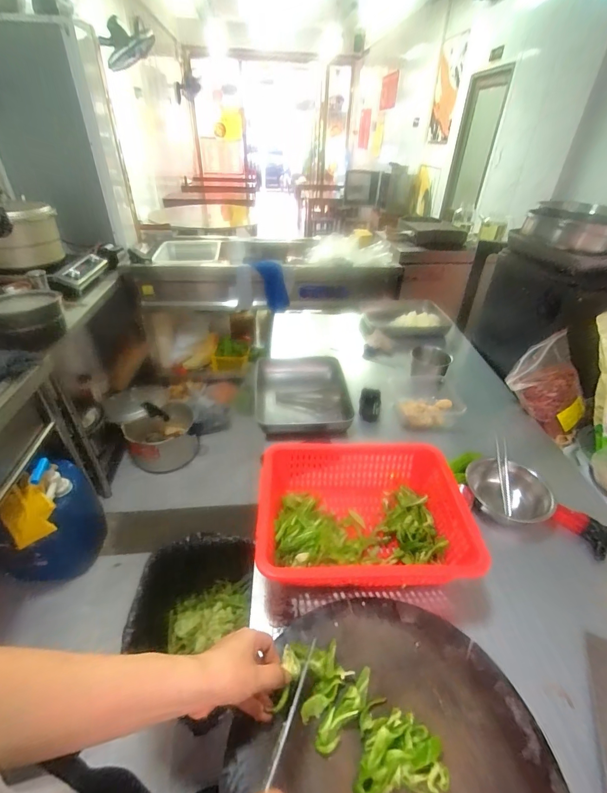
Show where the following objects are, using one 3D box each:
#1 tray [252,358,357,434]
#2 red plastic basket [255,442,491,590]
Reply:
[{"bbox_3d":[-0.005,-0.010,0.976,0.253,0.062,0.316,0,36,-2],"label":"tray"},{"bbox_3d":[0.096,0.202,0.618,0.328,0.106,0.255,0,36,-3],"label":"red plastic basket"}]

